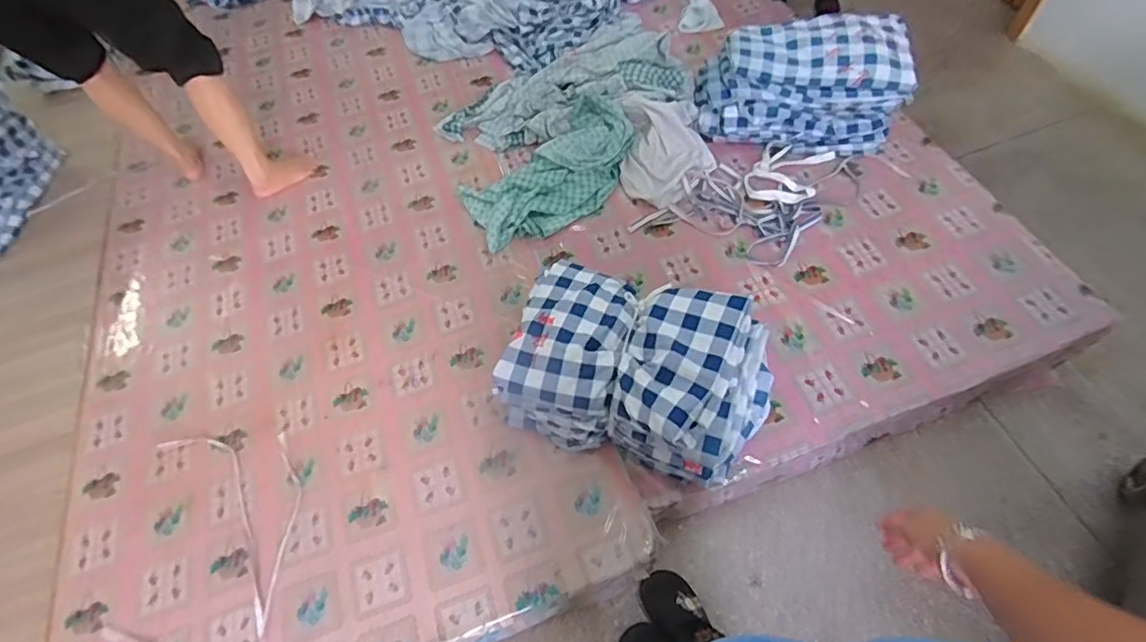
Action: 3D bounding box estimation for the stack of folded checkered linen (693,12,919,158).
[{"bbox_3d":[0.658,-0.704,1.624,0.543,0.215,0.328,6,60,8],"label":"stack of folded checkered linen"}]

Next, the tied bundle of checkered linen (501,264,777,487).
[{"bbox_3d":[0.129,0.099,1.147,0.503,0.245,0.316,16,61,15],"label":"tied bundle of checkered linen"}]

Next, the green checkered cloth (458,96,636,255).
[{"bbox_3d":[-0.051,-0.437,1.608,0.560,0.102,0.302,-34,62,-15],"label":"green checkered cloth"}]

